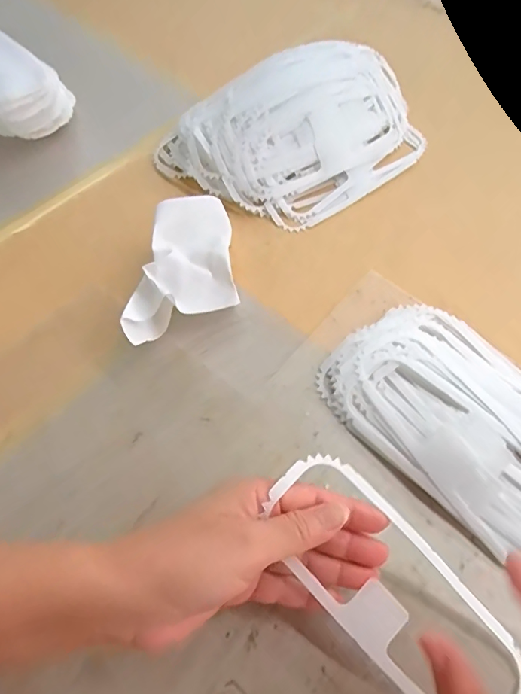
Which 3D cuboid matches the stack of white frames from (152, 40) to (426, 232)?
[{"bbox_3d":[0.042,-0.224,0.459,0.267,0.068,0.172,-29,66,-15],"label":"stack of white frames"}]

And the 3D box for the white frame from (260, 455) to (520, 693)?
[{"bbox_3d":[0.073,0.139,0.259,0.068,0.022,0.174,-44,81,0],"label":"white frame"}]

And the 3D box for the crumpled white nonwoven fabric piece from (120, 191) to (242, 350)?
[{"bbox_3d":[-0.056,-0.060,0.379,0.077,0.045,0.148,9,62,4],"label":"crumpled white nonwoven fabric piece"}]

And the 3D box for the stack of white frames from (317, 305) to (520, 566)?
[{"bbox_3d":[0.155,0.058,0.331,0.121,0.028,0.217,-40,69,-20],"label":"stack of white frames"}]

